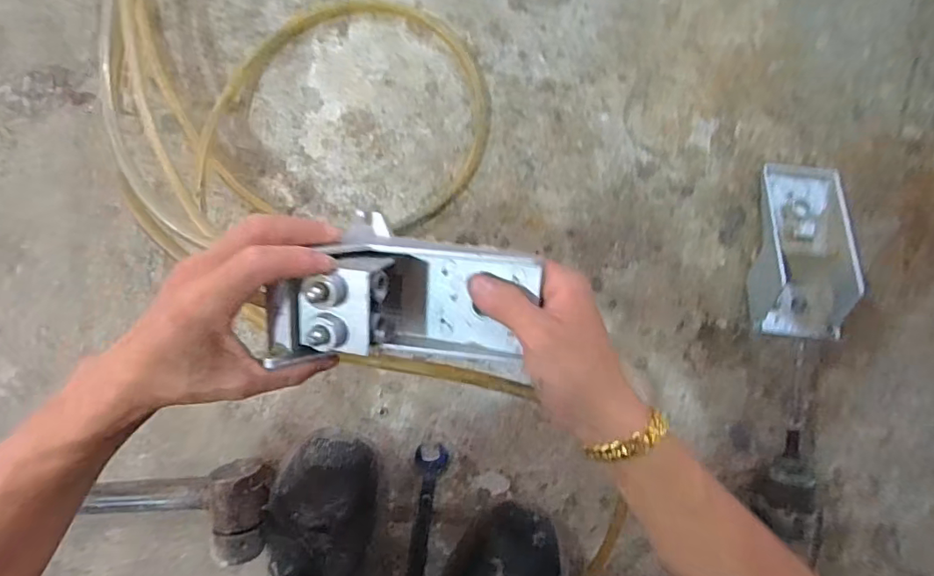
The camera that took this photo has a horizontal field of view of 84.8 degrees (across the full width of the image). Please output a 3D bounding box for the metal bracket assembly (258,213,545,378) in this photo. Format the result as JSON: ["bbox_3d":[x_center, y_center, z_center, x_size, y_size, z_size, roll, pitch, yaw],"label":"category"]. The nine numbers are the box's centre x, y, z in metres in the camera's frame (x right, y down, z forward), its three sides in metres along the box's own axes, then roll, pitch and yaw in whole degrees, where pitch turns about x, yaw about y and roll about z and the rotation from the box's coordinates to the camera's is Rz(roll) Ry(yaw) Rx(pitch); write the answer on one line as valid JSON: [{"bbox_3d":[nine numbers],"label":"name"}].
[{"bbox_3d":[-0.034,0.008,0.309,0.149,0.068,0.087,8,93,-3],"label":"metal bracket assembly"}]

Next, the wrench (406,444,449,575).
[{"bbox_3d":[-0.044,0.255,0.501,0.029,0.005,0.200,6,93,-3],"label":"wrench"}]

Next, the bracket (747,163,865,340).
[{"bbox_3d":[0.314,-0.035,0.477,0.078,0.055,0.161,7,93,-3],"label":"bracket"}]

